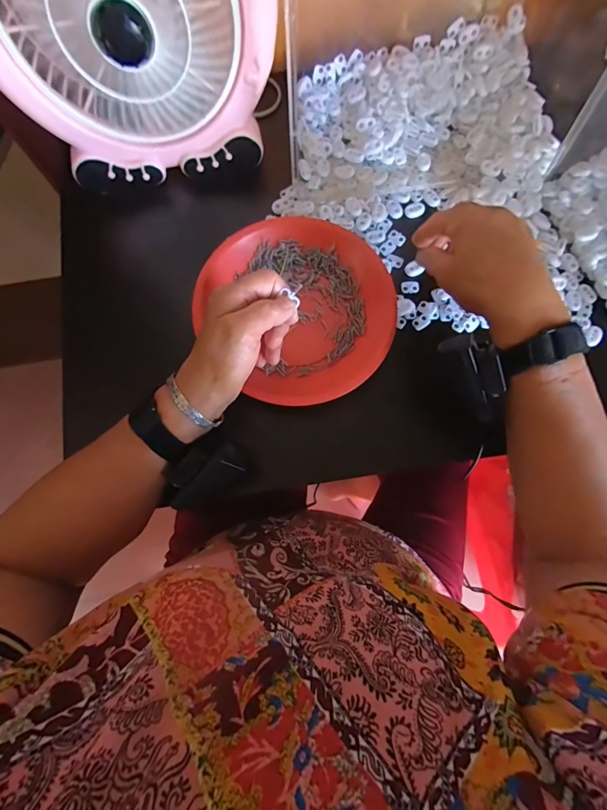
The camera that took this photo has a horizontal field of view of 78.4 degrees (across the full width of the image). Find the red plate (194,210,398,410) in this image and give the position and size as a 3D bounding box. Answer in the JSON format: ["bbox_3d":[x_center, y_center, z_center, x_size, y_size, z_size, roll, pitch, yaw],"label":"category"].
[{"bbox_3d":[-0.006,-0.100,0.377,0.194,0.019,0.191,0,78,-2],"label":"red plate"}]

